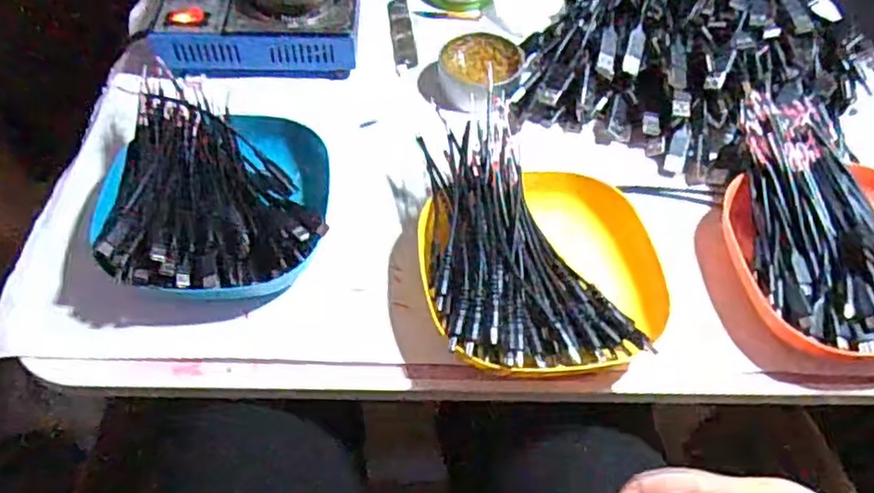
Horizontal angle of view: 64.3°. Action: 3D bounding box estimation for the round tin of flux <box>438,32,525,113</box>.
[{"bbox_3d":[0.031,-0.132,0.530,0.059,0.026,0.062,1,55,-1],"label":"round tin of flux"}]

